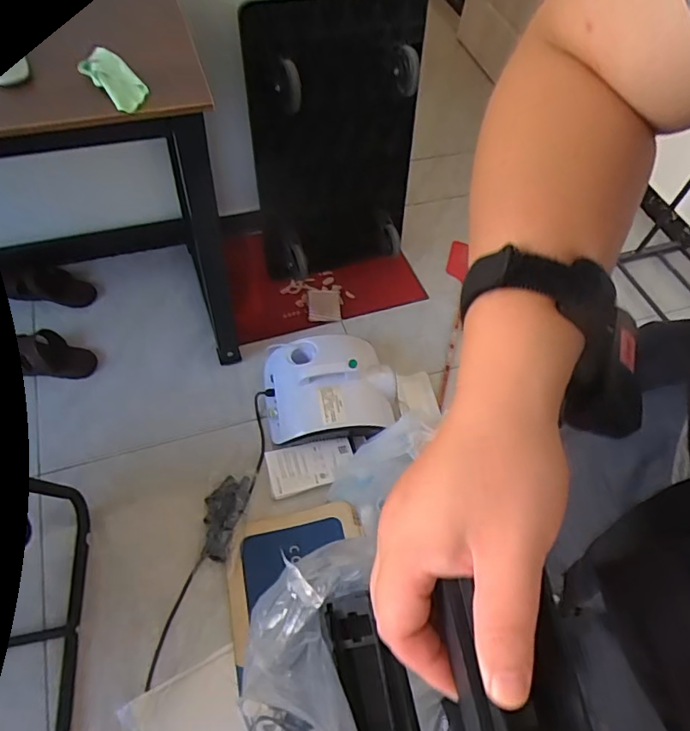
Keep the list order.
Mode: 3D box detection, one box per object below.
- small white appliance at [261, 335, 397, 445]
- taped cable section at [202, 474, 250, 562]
[{"bbox_3d":[-0.034,0.051,1.246,0.309,0.144,0.245,-6,57,-9],"label":"small white appliance"},{"bbox_3d":[-0.259,0.317,1.110,0.081,0.033,0.181,9,56,0],"label":"taped cable section"}]

